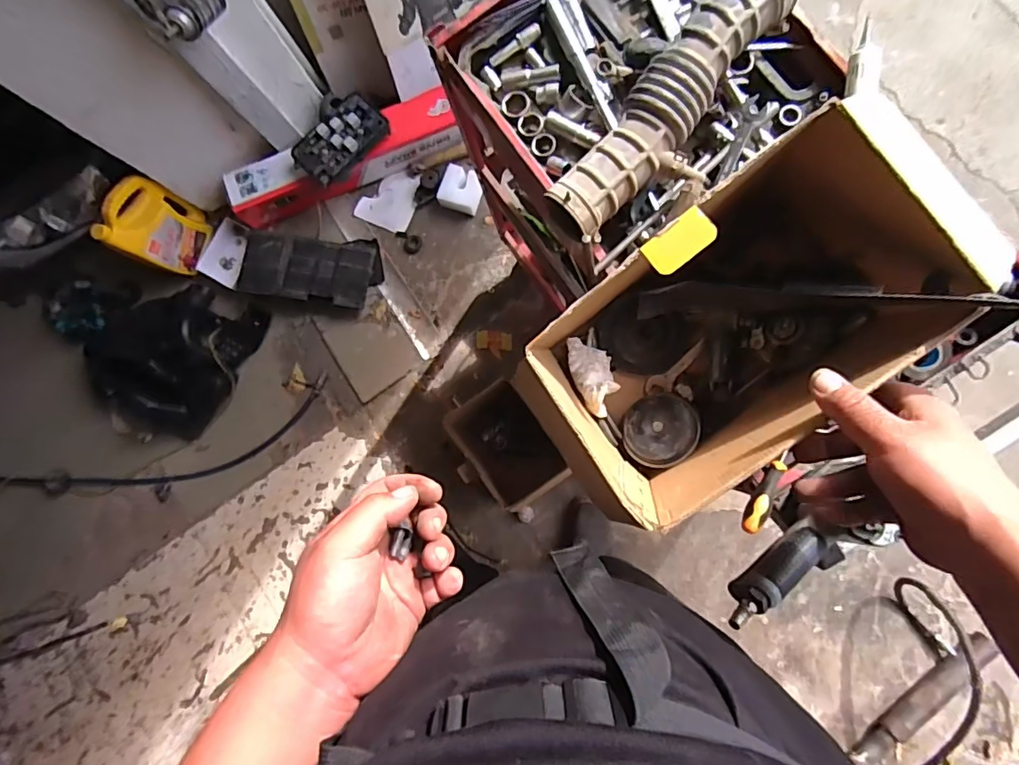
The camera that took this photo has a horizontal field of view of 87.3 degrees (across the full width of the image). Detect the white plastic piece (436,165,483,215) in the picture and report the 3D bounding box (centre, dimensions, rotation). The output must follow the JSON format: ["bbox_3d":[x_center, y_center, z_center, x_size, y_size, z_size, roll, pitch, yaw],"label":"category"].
[{"bbox_3d":[-0.136,-0.536,1.495,0.118,0.049,0.112,23,87,8],"label":"white plastic piece"}]

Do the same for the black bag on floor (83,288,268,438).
[{"bbox_3d":[-0.973,-0.081,1.475,0.460,0.156,0.410,19,86,9],"label":"black bag on floor"}]

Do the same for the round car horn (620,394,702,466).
[{"bbox_3d":[0.161,0.050,0.569,0.074,0.027,0.077,-1,83,8],"label":"round car horn"}]

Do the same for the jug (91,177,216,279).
[{"bbox_3d":[-0.957,-0.423,1.460,0.098,0.261,0.204,18,86,9],"label":"jug"}]

